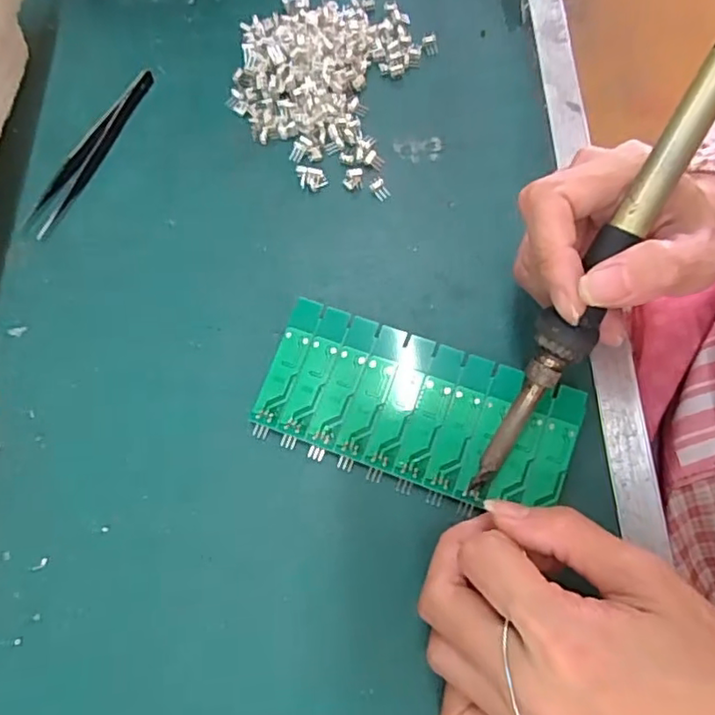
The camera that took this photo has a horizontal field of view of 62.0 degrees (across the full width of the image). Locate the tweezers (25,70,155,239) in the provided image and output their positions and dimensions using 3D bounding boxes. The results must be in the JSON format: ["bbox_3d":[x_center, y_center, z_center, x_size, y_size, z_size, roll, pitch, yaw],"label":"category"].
[{"bbox_3d":[-0.143,-0.115,0.330,0.019,0.007,0.111,28,73,12],"label":"tweezers"}]

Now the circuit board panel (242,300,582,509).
[{"bbox_3d":[0.026,0.024,0.270,0.138,0.012,0.067,16,71,9],"label":"circuit board panel"}]

